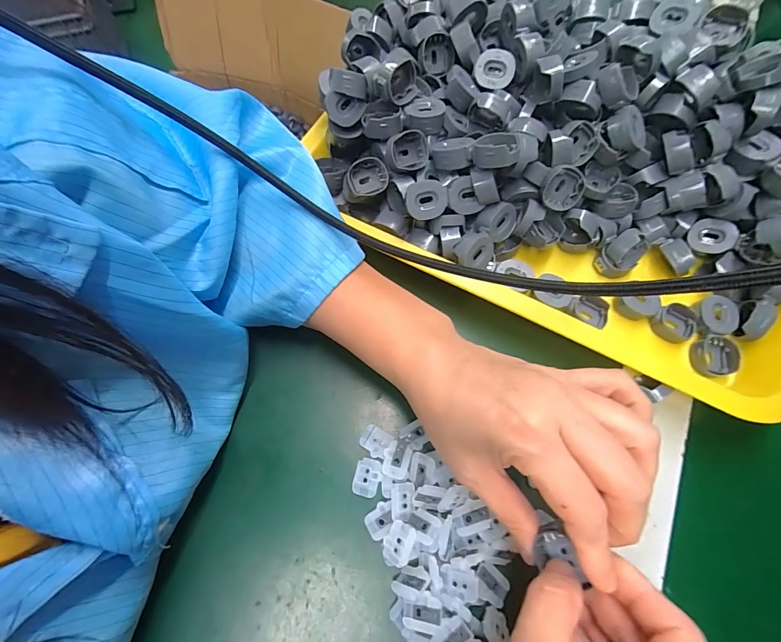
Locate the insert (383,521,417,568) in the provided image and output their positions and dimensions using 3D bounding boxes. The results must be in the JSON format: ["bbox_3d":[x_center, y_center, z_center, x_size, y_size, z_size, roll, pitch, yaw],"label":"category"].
[{"bbox_3d":[0.005,0.127,0.208,0.015,0.007,0.021,19,68,6],"label":"insert"}]

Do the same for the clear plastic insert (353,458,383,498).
[{"bbox_3d":[-0.014,0.098,0.228,0.016,0.004,0.022,15,68,5],"label":"clear plastic insert"}]

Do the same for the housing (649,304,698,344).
[{"bbox_3d":[0.204,0.003,0.265,0.028,0.012,0.026,-31,72,-13],"label":"housing"}]

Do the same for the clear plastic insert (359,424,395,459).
[{"bbox_3d":[-0.010,0.077,0.236,0.019,0.007,0.017,30,70,10],"label":"clear plastic insert"}]

